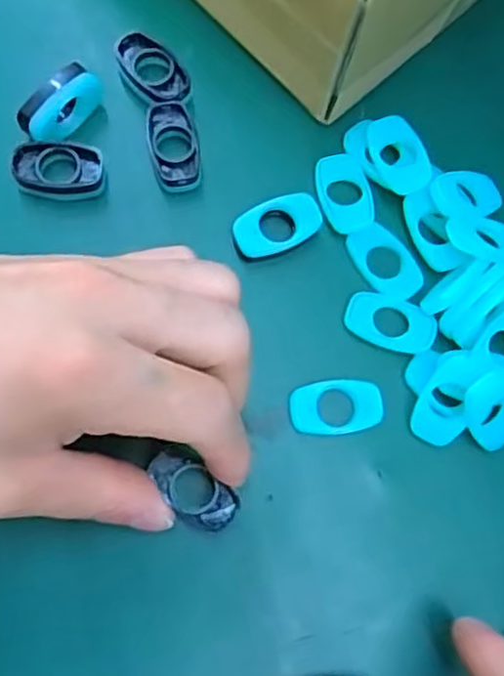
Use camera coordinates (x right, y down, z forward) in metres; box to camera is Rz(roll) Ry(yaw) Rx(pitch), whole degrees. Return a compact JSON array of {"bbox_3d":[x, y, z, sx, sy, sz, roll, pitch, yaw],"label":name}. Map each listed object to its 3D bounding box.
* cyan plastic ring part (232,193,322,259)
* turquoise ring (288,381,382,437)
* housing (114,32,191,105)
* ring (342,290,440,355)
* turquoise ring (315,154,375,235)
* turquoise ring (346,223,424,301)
[{"bbox_3d":[0.010,-0.041,0.252,0.033,0.010,0.018,-20,78,-9],"label":"cyan plastic ring part"},{"bbox_3d":[0.030,0.024,0.239,0.033,0.004,0.018,-7,77,-6],"label":"turquoise ring"},{"bbox_3d":[-0.038,-0.103,0.263,0.018,0.005,0.033,-41,82,-12],"label":"housing"},{"bbox_3d":[0.050,-0.006,0.246,0.032,0.004,0.019,16,75,0],"label":"ring"},{"bbox_3d":[0.035,-0.055,0.257,0.021,0.005,0.032,-7,76,-6],"label":"turquoise ring"},{"bbox_3d":[0.050,-0.028,0.254,0.020,0.004,0.031,-30,80,-11],"label":"turquoise ring"}]

